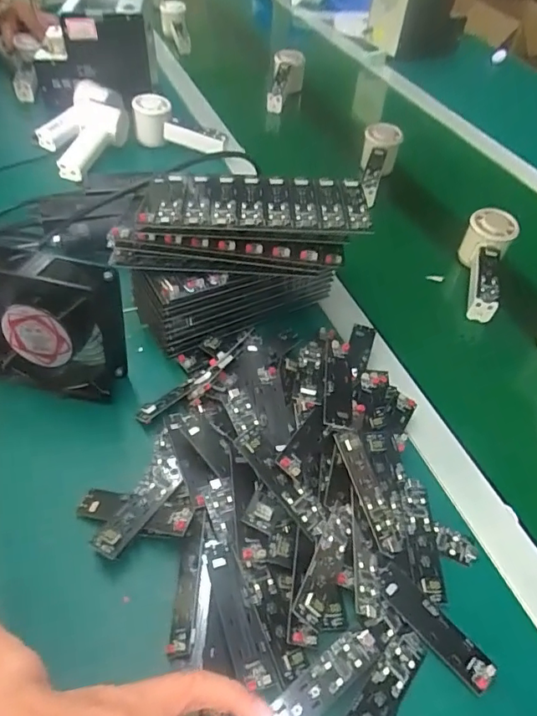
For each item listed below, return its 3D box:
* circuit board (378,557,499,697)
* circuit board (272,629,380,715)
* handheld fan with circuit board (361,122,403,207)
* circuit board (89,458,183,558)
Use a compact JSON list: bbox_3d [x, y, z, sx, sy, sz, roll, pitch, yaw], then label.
[{"bbox_3d":[0.110,0.183,0.346,0.024,0.008,0.094,-34,59,-29],"label":"circuit board"},{"bbox_3d":[0.031,0.205,0.310,0.091,0.011,0.023,-30,57,-27],"label":"circuit board"},{"bbox_3d":[0.159,-0.283,0.749,0.056,0.051,0.159,14,63,8],"label":"handheld fan with circuit board"},{"bbox_3d":[-0.094,0.108,0.373,0.027,0.014,0.086,26,52,17],"label":"circuit board"}]

